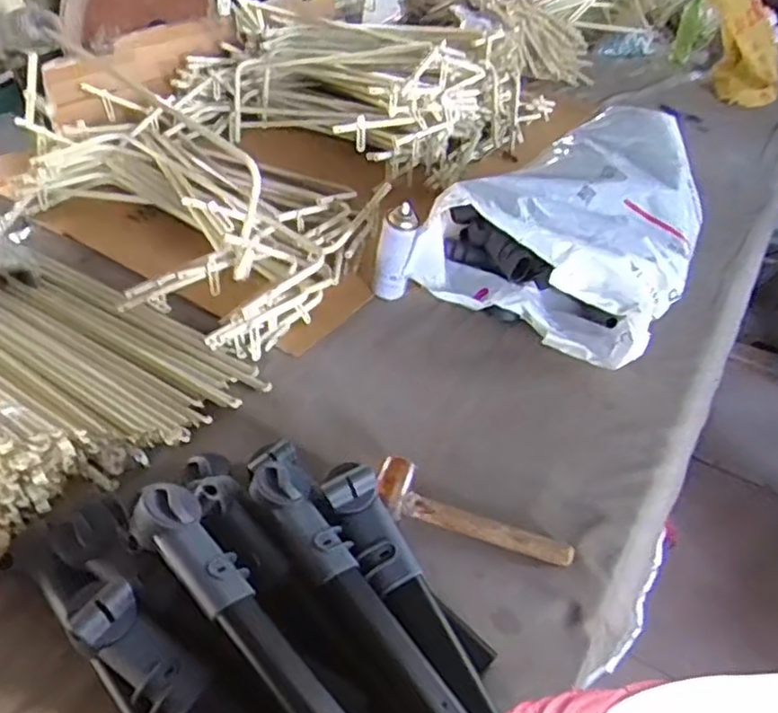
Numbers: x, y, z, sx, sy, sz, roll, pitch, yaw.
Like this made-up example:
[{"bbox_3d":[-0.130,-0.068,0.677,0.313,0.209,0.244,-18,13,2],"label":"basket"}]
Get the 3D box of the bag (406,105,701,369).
[{"bbox_3d":[0.361,-0.267,1.262,0.411,0.195,0.555,25,45,21],"label":"bag"}]

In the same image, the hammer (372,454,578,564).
[{"bbox_3d":[0.105,0.209,0.841,0.255,0.058,0.068,20,44,16],"label":"hammer"}]

